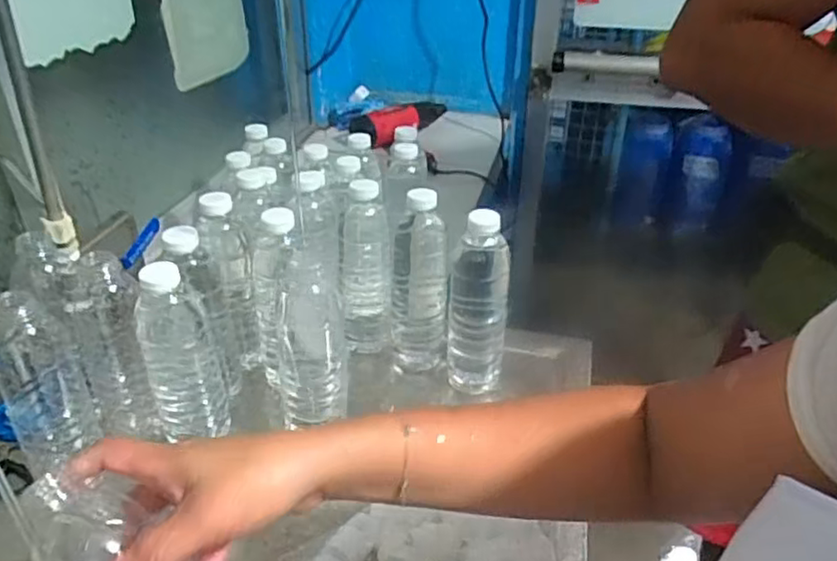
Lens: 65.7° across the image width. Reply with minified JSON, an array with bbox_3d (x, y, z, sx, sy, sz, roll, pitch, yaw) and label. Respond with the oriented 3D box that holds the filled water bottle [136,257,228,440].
[{"bbox_3d":[-0.223,0.060,0.598,0.061,0.182,0.055,-15,36,-22],"label":"filled water bottle"}]

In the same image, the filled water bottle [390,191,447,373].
[{"bbox_3d":[0.001,0.005,0.721,0.063,0.215,0.068,1,33,2],"label":"filled water bottle"}]

